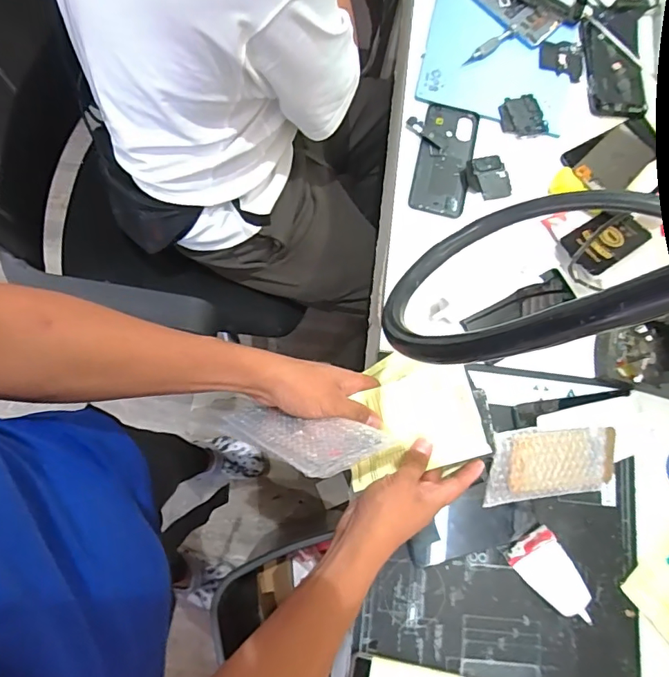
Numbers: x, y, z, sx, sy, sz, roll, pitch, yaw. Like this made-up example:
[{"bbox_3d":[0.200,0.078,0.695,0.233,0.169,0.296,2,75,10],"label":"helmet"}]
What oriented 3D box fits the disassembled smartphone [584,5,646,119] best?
[{"bbox_3d":[0.412,-0.412,0.685,0.087,0.011,0.185,4,78,-1],"label":"disassembled smartphone"}]

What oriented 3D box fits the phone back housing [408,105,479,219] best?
[{"bbox_3d":[0.151,-0.246,0.645,0.074,0.009,0.160,12,78,1],"label":"phone back housing"}]

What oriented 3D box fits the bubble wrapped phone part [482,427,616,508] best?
[{"bbox_3d":[0.256,0.146,0.545,0.185,0.011,0.086,-3,96,-20],"label":"bubble wrapped phone part"}]

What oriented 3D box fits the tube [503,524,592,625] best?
[{"bbox_3d":[0.247,0.275,0.534,0.056,0.031,0.104,-33,82,-11],"label":"tube"}]

